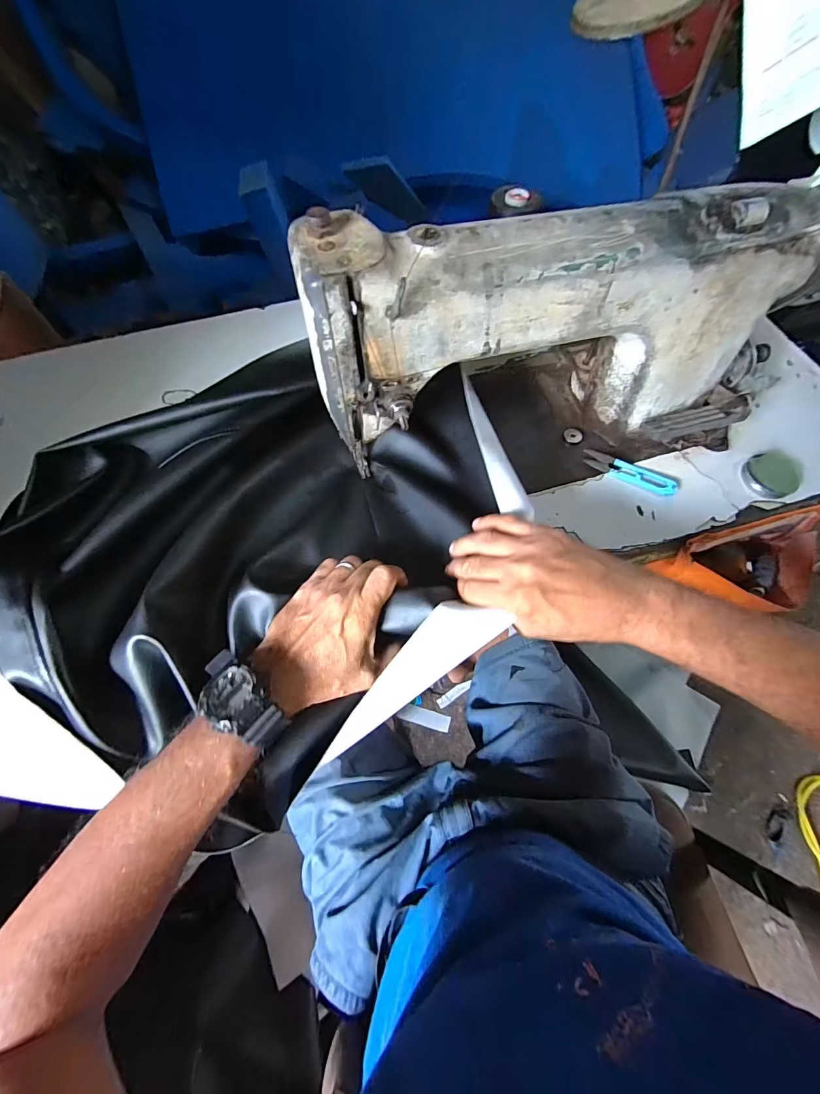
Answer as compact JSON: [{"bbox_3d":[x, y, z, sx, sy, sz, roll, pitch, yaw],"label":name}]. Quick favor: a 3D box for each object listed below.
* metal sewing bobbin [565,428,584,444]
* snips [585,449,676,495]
[{"bbox_3d":[0.197,-0.134,0.482,0.020,0.006,0.019,2,65,1],"label":"metal sewing bobbin"},{"bbox_3d":[0.248,-0.084,0.454,0.100,0.016,0.026,32,69,15],"label":"snips"}]

